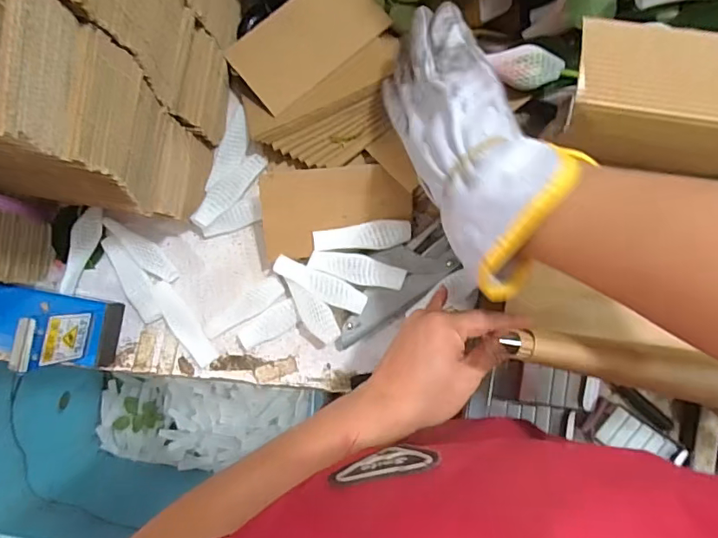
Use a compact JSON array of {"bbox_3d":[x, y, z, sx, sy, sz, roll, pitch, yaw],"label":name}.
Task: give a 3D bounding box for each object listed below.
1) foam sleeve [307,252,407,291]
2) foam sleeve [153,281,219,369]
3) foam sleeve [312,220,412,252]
[{"bbox_3d":[-0.002,0.001,0.443,0.084,0.013,0.025,12,89,2],"label":"foam sleeve"},{"bbox_3d":[-0.165,0.052,0.475,0.026,0.009,0.090,-32,88,0],"label":"foam sleeve"},{"bbox_3d":[0.003,-0.030,0.449,0.086,0.006,0.024,-3,88,1],"label":"foam sleeve"}]

